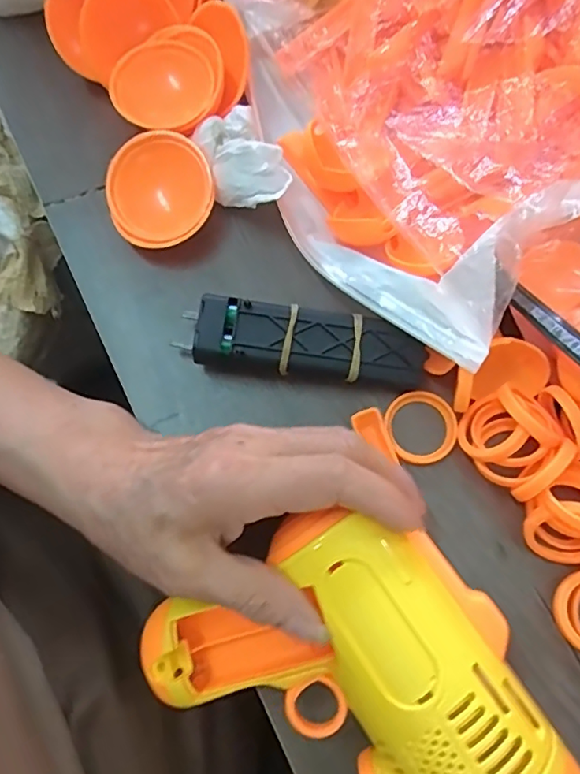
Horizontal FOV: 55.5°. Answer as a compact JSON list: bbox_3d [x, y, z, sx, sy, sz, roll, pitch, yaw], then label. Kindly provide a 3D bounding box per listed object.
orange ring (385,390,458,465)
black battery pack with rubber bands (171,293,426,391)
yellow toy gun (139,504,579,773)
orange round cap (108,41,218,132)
[{"bbox_3d":[0.063,0.019,0.266,0.035,0.007,0.035,0,75,1],"label":"orange ring"},{"bbox_3d":[0.006,-0.021,0.270,0.117,0.023,0.030,6,75,3],"label":"black battery pack with rubber bands"},{"bbox_3d":[0.024,0.120,0.210,0.120,0.046,0.133,-32,77,-7],"label":"yellow toy gun"},{"bbox_3d":[-0.068,-0.161,0.293,0.052,0.007,0.054,0,75,1],"label":"orange round cap"}]

